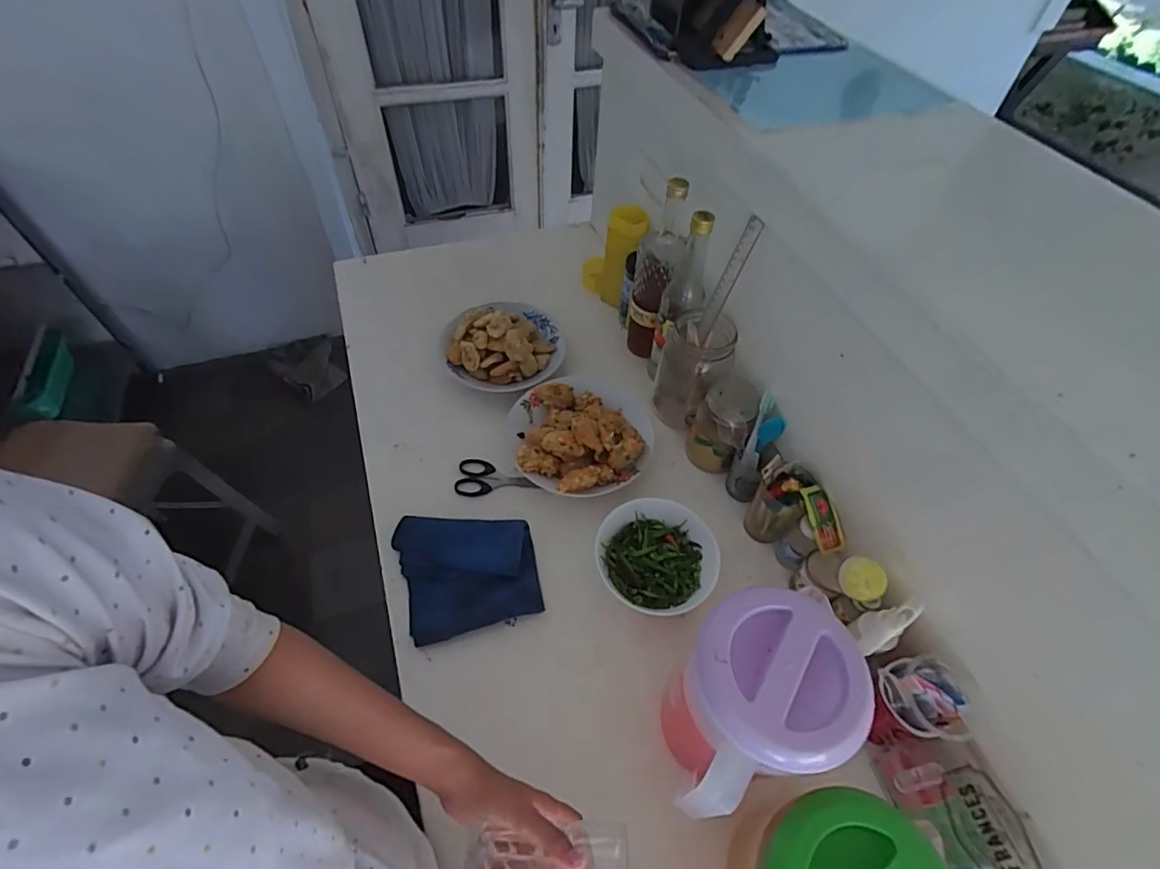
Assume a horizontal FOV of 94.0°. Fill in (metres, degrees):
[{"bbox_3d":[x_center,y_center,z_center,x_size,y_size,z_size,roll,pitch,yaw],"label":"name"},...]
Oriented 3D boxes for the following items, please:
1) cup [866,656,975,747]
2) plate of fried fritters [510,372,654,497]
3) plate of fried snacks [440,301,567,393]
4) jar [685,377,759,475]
[{"bbox_3d":[0.323,0.267,0.532,0.066,0.100,0.072,1,52,-2],"label":"cup"},{"bbox_3d":[0.006,-0.009,0.755,0.213,0.054,0.199,-29,59,-22],"label":"plate of fried fritters"},{"bbox_3d":[-0.120,-0.153,0.849,0.188,0.062,0.185,1,52,-2],"label":"plate of fried snacks"},{"bbox_3d":[0.189,-0.017,0.736,0.080,0.128,0.073,1,52,-2],"label":"jar"}]

